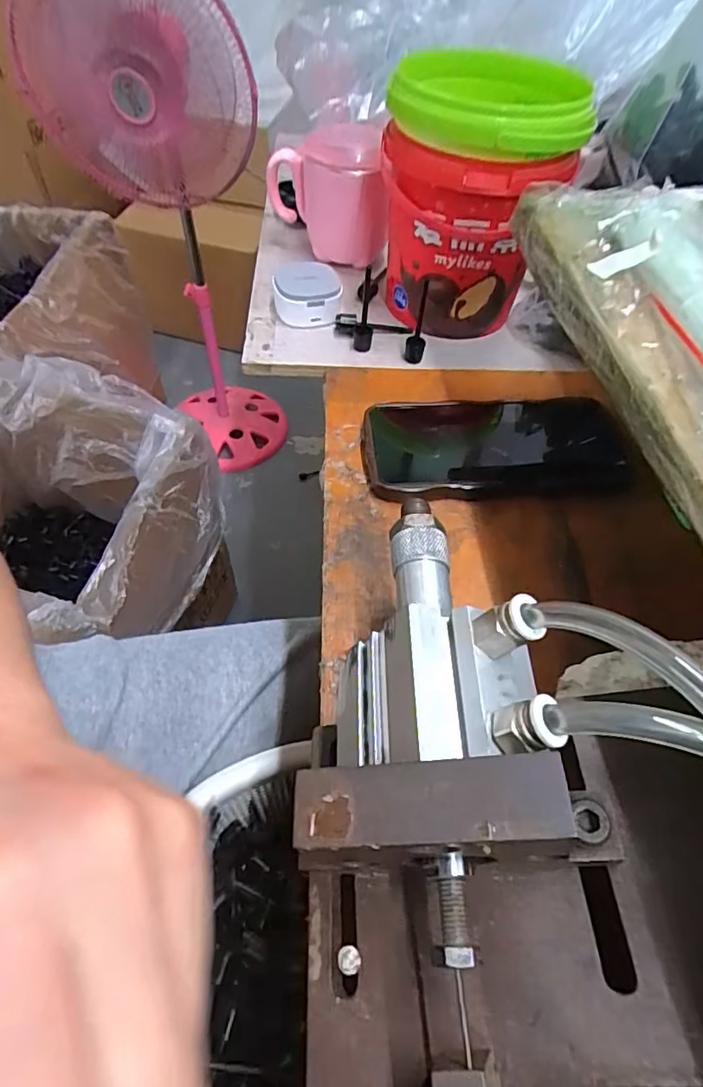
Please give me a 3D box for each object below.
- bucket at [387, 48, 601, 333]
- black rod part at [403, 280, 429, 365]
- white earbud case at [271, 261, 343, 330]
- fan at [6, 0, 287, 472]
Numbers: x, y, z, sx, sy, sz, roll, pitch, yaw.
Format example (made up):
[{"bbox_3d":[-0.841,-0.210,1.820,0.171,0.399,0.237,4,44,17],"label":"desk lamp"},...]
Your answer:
[{"bbox_3d":[0.087,-0.251,0.405,0.126,0.154,0.126,11,54,4],"label":"bucket"},{"bbox_3d":[0.049,-0.161,0.397,0.014,0.057,0.019,3,53,-1],"label":"black rod part"},{"bbox_3d":[-0.037,-0.207,0.445,0.053,0.031,0.062,-1,54,-4],"label":"white earbud case"},{"bbox_3d":[-0.325,-0.529,1.029,0.319,0.851,0.237,-18,57,-16],"label":"fan"}]

